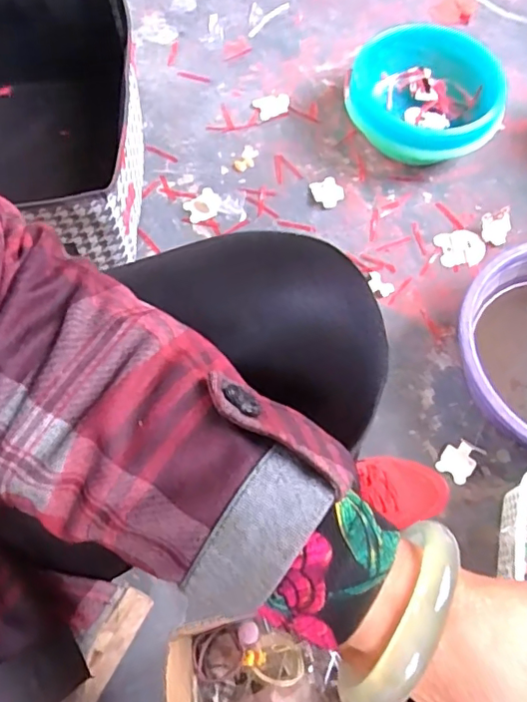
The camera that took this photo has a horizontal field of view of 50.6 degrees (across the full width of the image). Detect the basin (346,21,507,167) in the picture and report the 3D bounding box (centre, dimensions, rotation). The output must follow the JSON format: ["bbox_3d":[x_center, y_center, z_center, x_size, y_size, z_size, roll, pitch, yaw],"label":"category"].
[{"bbox_3d":[0.244,-0.385,0.869,0.224,0.114,0.193,14,68,5],"label":"basin"}]

